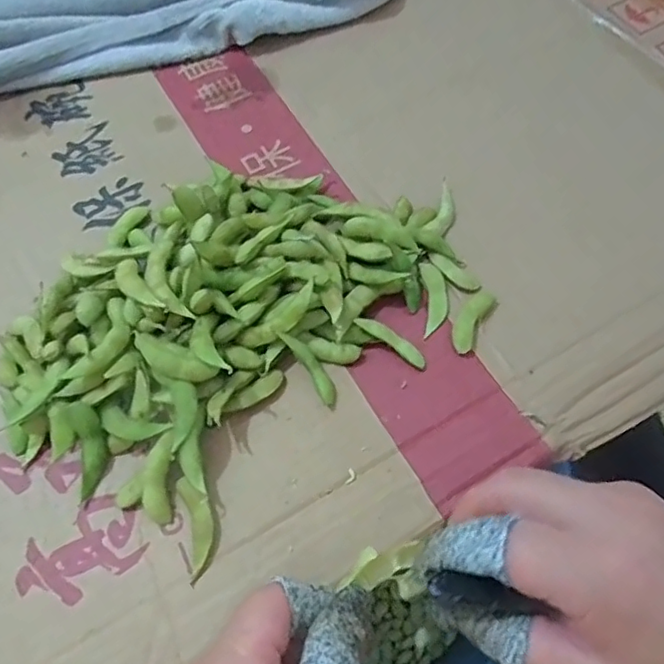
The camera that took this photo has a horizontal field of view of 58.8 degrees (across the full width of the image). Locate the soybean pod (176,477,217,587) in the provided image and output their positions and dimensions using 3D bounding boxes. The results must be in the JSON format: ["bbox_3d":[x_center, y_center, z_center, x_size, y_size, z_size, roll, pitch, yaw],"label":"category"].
[{"bbox_3d":[-0.063,0.091,0.277,0.015,0.010,0.047,-14,63,-6],"label":"soybean pod"}]

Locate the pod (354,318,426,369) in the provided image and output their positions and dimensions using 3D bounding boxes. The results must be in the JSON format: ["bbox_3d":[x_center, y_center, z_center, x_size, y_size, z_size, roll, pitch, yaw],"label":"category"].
[{"bbox_3d":[0.032,0.004,0.315,0.043,0.004,0.010,35,68,0],"label":"pod"}]

